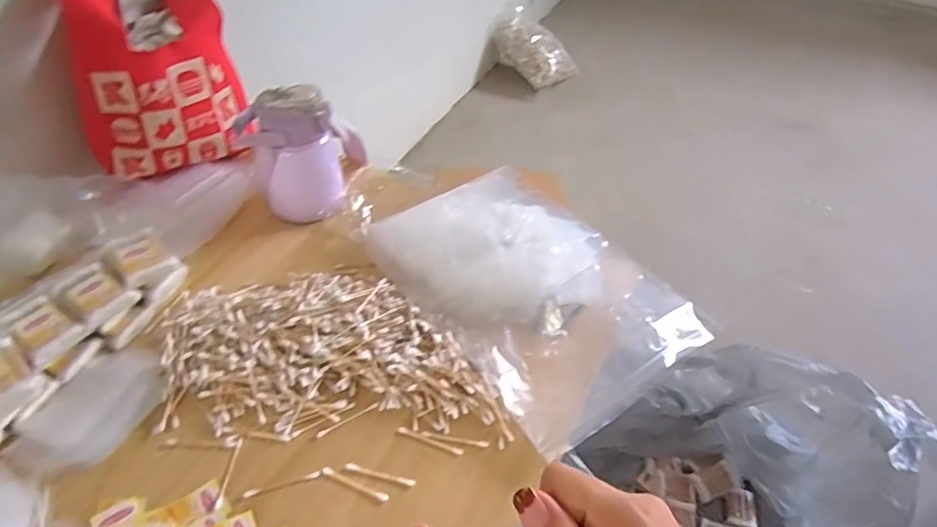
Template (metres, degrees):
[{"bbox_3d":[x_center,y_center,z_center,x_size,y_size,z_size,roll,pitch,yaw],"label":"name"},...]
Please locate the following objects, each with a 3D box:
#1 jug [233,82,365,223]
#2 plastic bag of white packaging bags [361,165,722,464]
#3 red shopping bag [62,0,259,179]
[{"bbox_3d":[-0.215,-0.157,0.798,0.170,0.175,0.102,-31,54,-29],"label":"jug"},{"bbox_3d":[0.072,0.016,0.731,0.269,0.049,0.383,-27,53,-26],"label":"plastic bag of white packaging bags"},{"bbox_3d":[-0.440,-0.277,0.817,0.206,0.233,0.184,-16,49,-19],"label":"red shopping bag"}]

